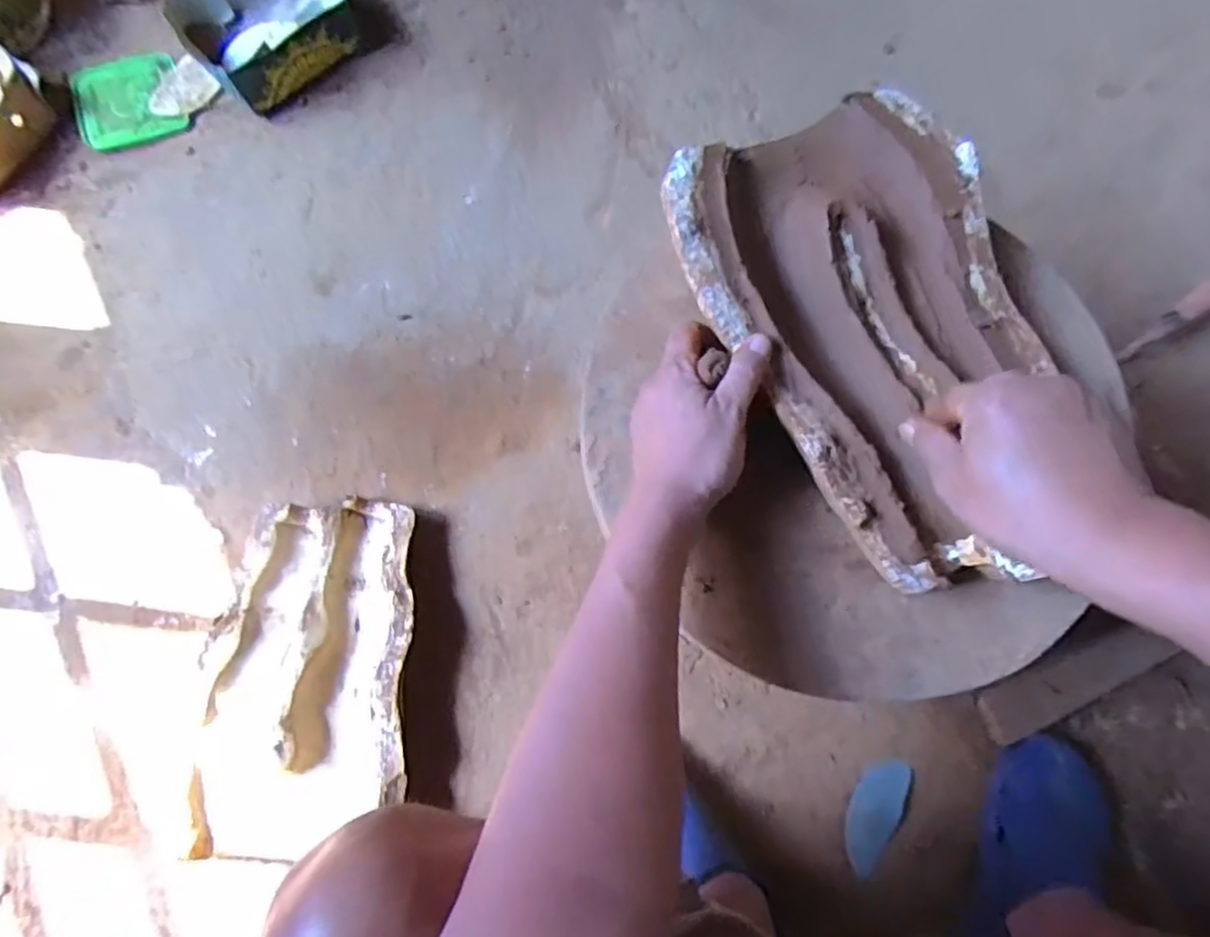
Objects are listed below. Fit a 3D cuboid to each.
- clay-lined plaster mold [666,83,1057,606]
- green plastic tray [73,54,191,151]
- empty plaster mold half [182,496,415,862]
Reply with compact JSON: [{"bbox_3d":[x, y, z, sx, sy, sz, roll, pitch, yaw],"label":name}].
[{"bbox_3d":[0.195,-0.093,0.451,0.222,0.049,0.340,-24,81,-4],"label":"clay-lined plaster mold"},{"bbox_3d":[-0.624,-0.482,0.875,0.124,0.012,0.131,-17,83,-15],"label":"green plastic tray"},{"bbox_3d":[-0.305,0.209,0.699,0.213,0.068,0.348,-3,75,0],"label":"empty plaster mold half"}]

